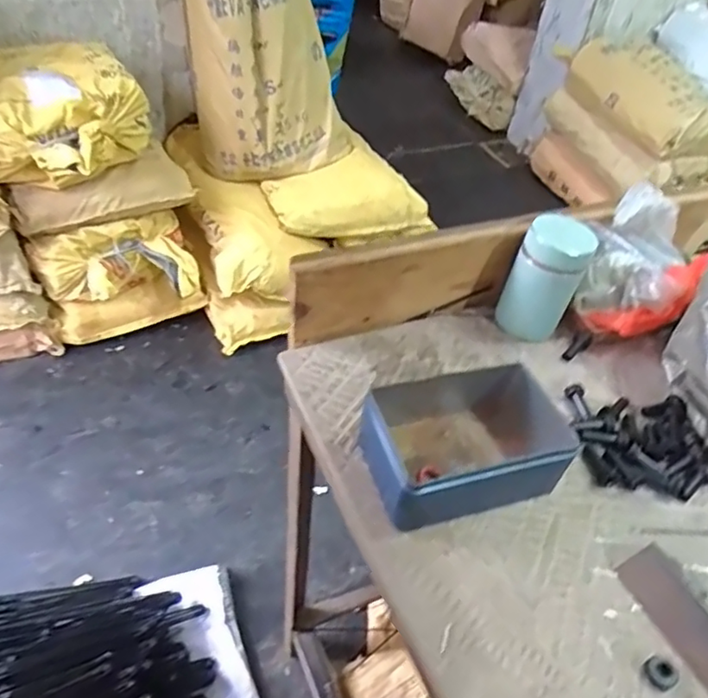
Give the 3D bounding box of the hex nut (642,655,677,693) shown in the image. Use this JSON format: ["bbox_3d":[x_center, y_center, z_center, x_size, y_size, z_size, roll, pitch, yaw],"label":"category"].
[{"bbox_3d":[0.198,0.208,0.378,0.017,0.010,0.019,-24,52,-28],"label":"hex nut"}]

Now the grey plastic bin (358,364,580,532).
[{"bbox_3d":[0.085,0.075,0.465,0.142,0.065,0.101,-9,47,-16],"label":"grey plastic bin"}]

